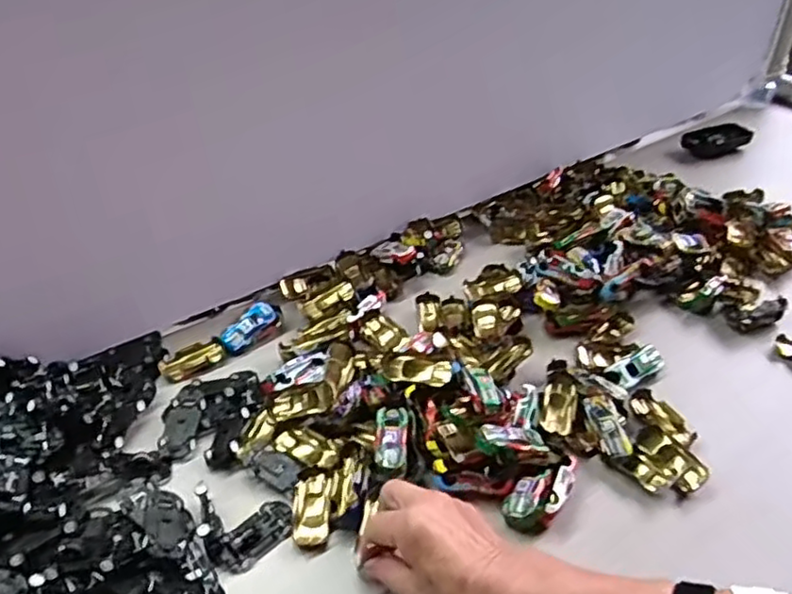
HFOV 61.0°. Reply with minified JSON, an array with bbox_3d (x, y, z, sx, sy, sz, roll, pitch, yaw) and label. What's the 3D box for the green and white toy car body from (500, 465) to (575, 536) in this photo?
[{"bbox_3d":[0.113,0.157,0.531,0.040,0.023,0.063,33,49,30],"label":"green and white toy car body"}]

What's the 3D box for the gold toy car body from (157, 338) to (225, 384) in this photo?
[{"bbox_3d":[-0.204,0.063,0.675,0.063,0.018,0.025,-19,42,-22],"label":"gold toy car body"}]

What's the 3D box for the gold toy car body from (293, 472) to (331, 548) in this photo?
[{"bbox_3d":[-0.066,0.172,0.538,0.027,0.016,0.058,-2,38,-2],"label":"gold toy car body"}]

